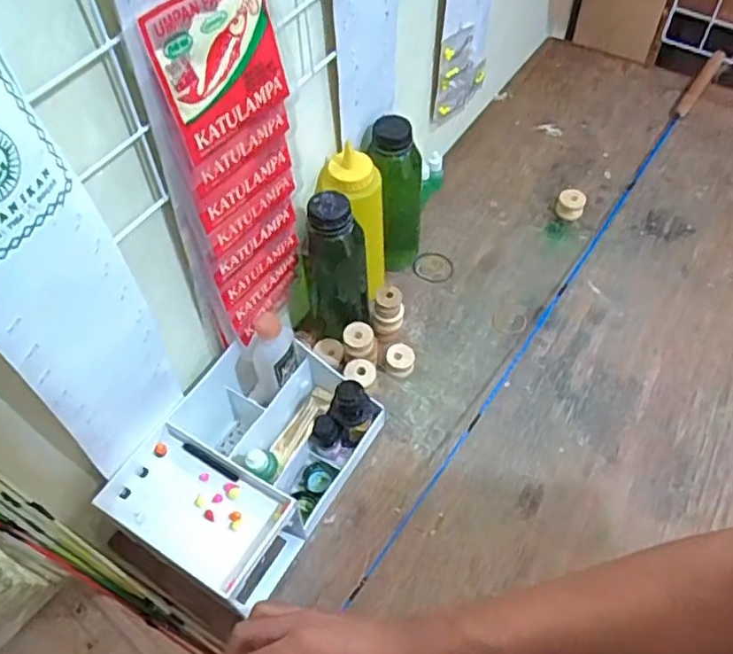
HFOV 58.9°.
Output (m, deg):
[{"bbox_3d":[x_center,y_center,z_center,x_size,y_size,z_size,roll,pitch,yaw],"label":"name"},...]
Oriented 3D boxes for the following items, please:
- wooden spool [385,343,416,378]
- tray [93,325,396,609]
[{"bbox_3d":[0.037,0.036,0.701,0.030,0.023,0.030,-1,57,1],"label":"wooden spool"},{"bbox_3d":[-0.107,0.120,0.606,0.160,0.100,0.228,28,62,19],"label":"tray"}]

